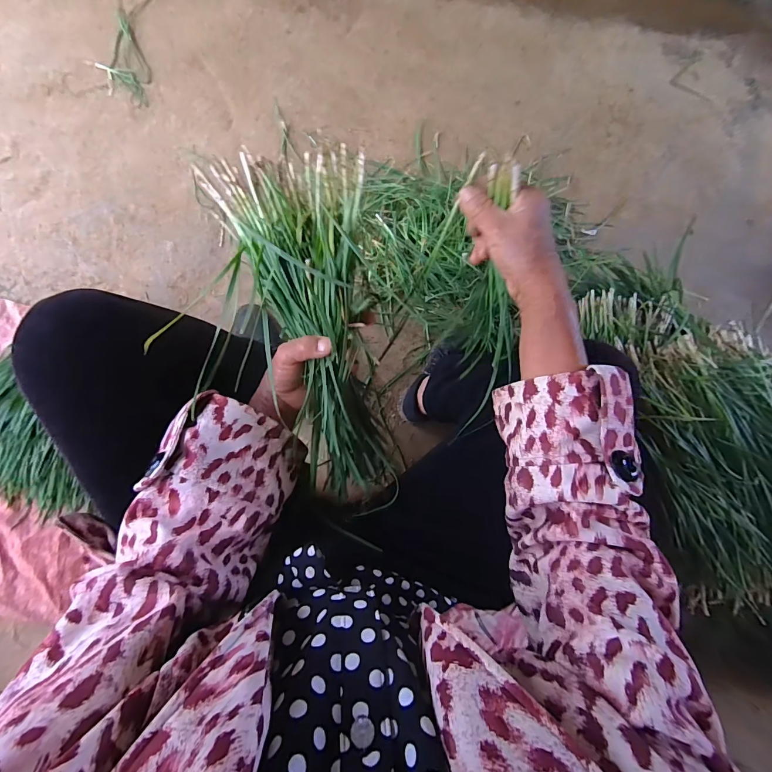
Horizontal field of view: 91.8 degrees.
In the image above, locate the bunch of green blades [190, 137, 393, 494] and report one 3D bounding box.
[{"bbox_3d":[-0.075,-0.049,0.402,0.143,0.084,0.368,-13,105,-7],"label":"bunch of green blades"}]

